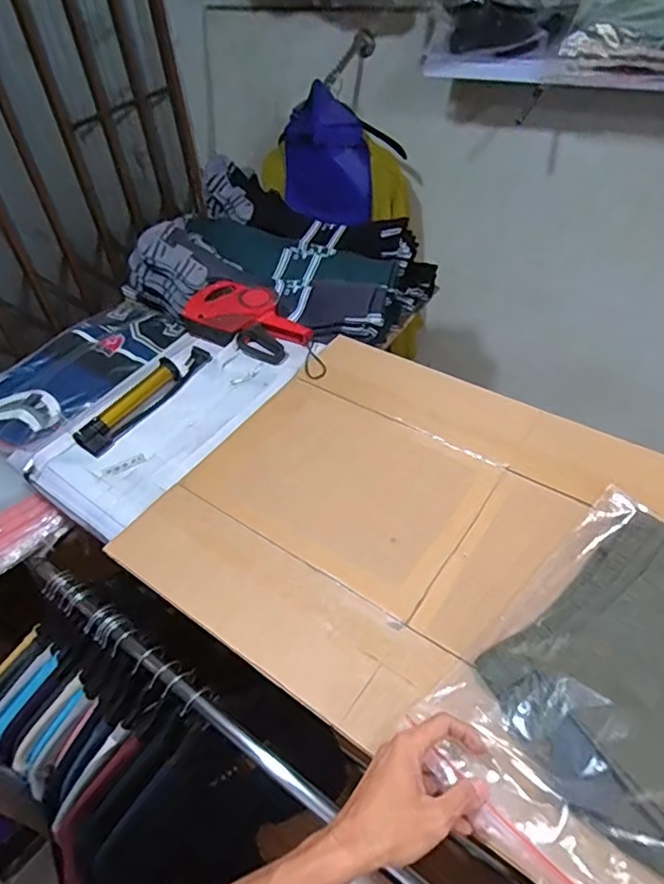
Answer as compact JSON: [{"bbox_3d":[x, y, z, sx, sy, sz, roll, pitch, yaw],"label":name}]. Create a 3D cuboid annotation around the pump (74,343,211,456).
[{"bbox_3d":[-0.288,-0.072,0.898,0.050,0.027,0.250,24,53,25],"label":"pump"}]

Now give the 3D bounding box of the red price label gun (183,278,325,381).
[{"bbox_3d":[-0.123,-0.196,0.977,0.278,0.054,0.126,24,53,25],"label":"red price label gun"}]

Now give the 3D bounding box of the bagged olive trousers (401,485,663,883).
[{"bbox_3d":[0.294,0.234,0.527,0.371,0.043,0.289,-36,54,-26],"label":"bagged olive trousers"}]

